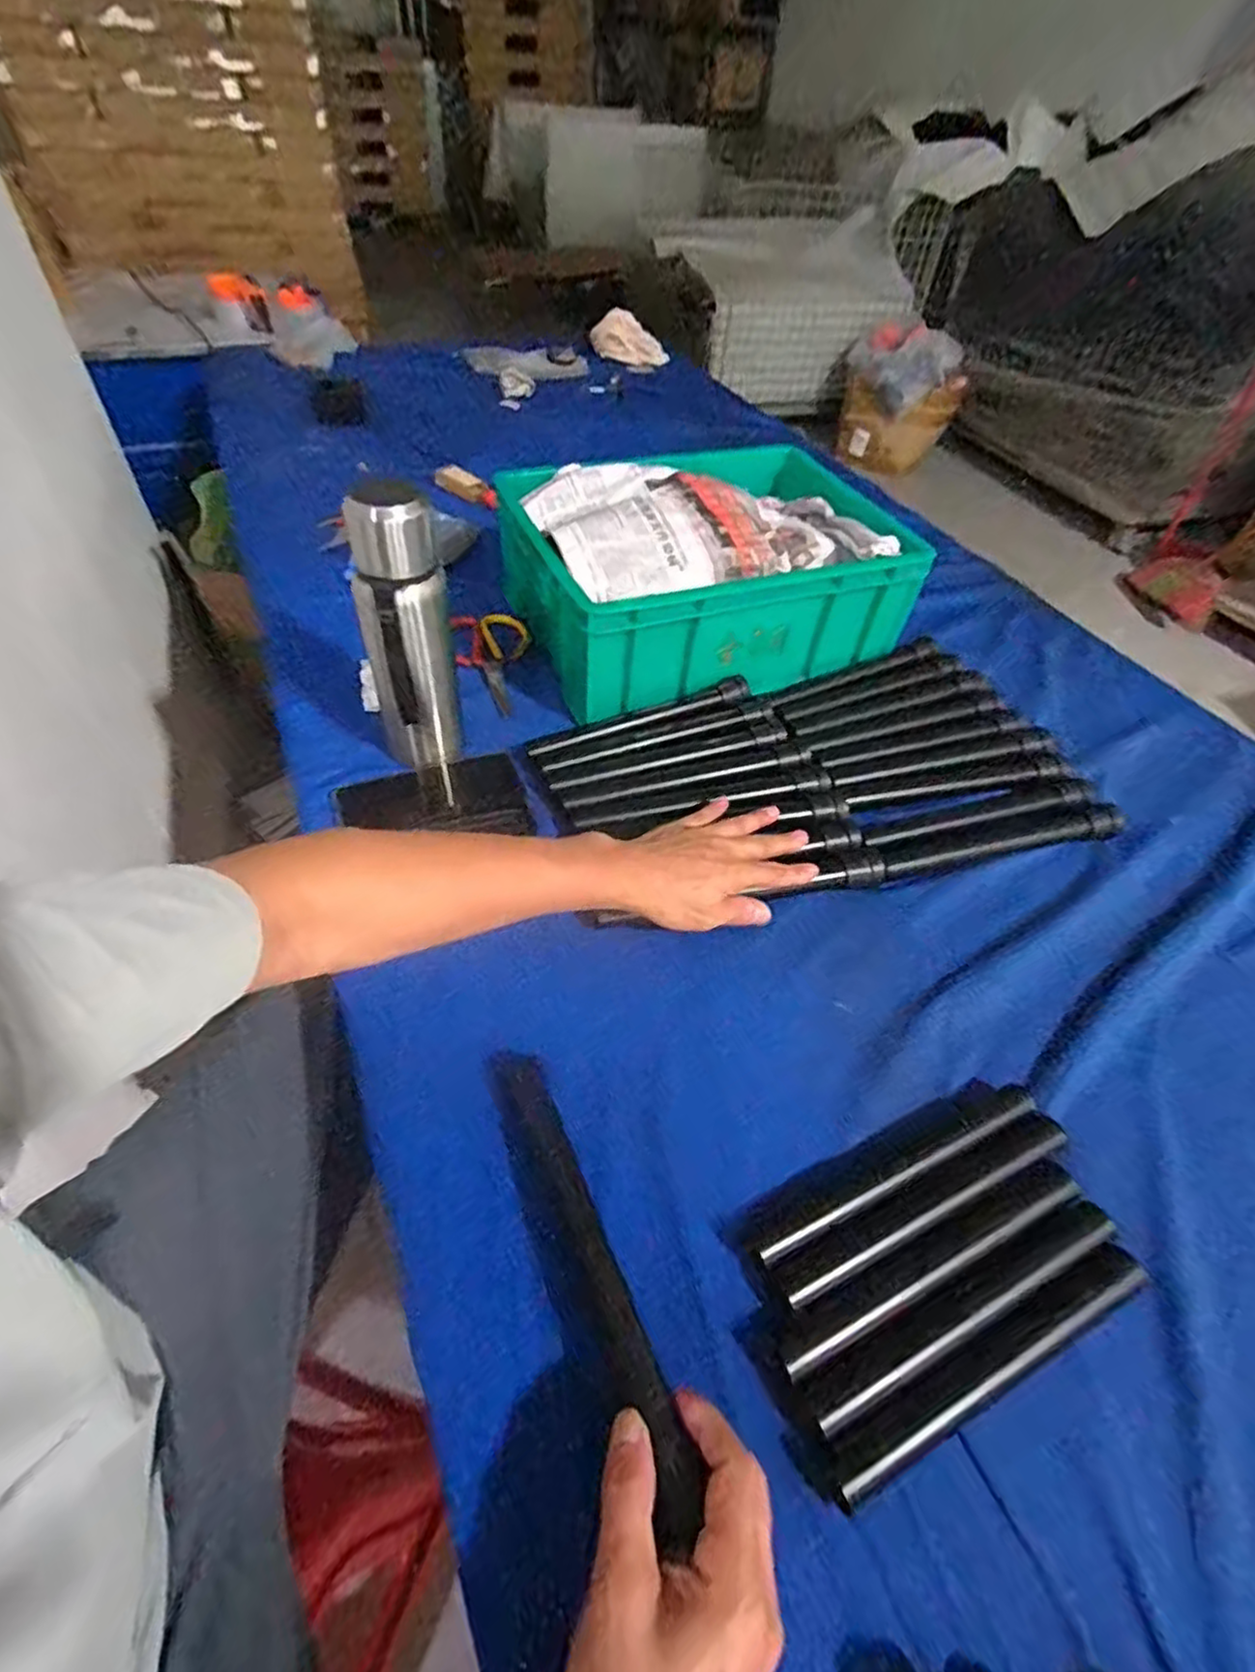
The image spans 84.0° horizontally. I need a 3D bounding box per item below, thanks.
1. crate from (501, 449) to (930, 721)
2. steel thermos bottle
[{"bbox_3d":[0.099,-0.320,0.807,0.431,0.140,0.311,-17,52,-19],"label":"crate"},{"bbox_3d":[-0.183,-0.149,0.590,0.071,0.258,0.067,-9,50,-13],"label":"steel thermos bottle"}]

